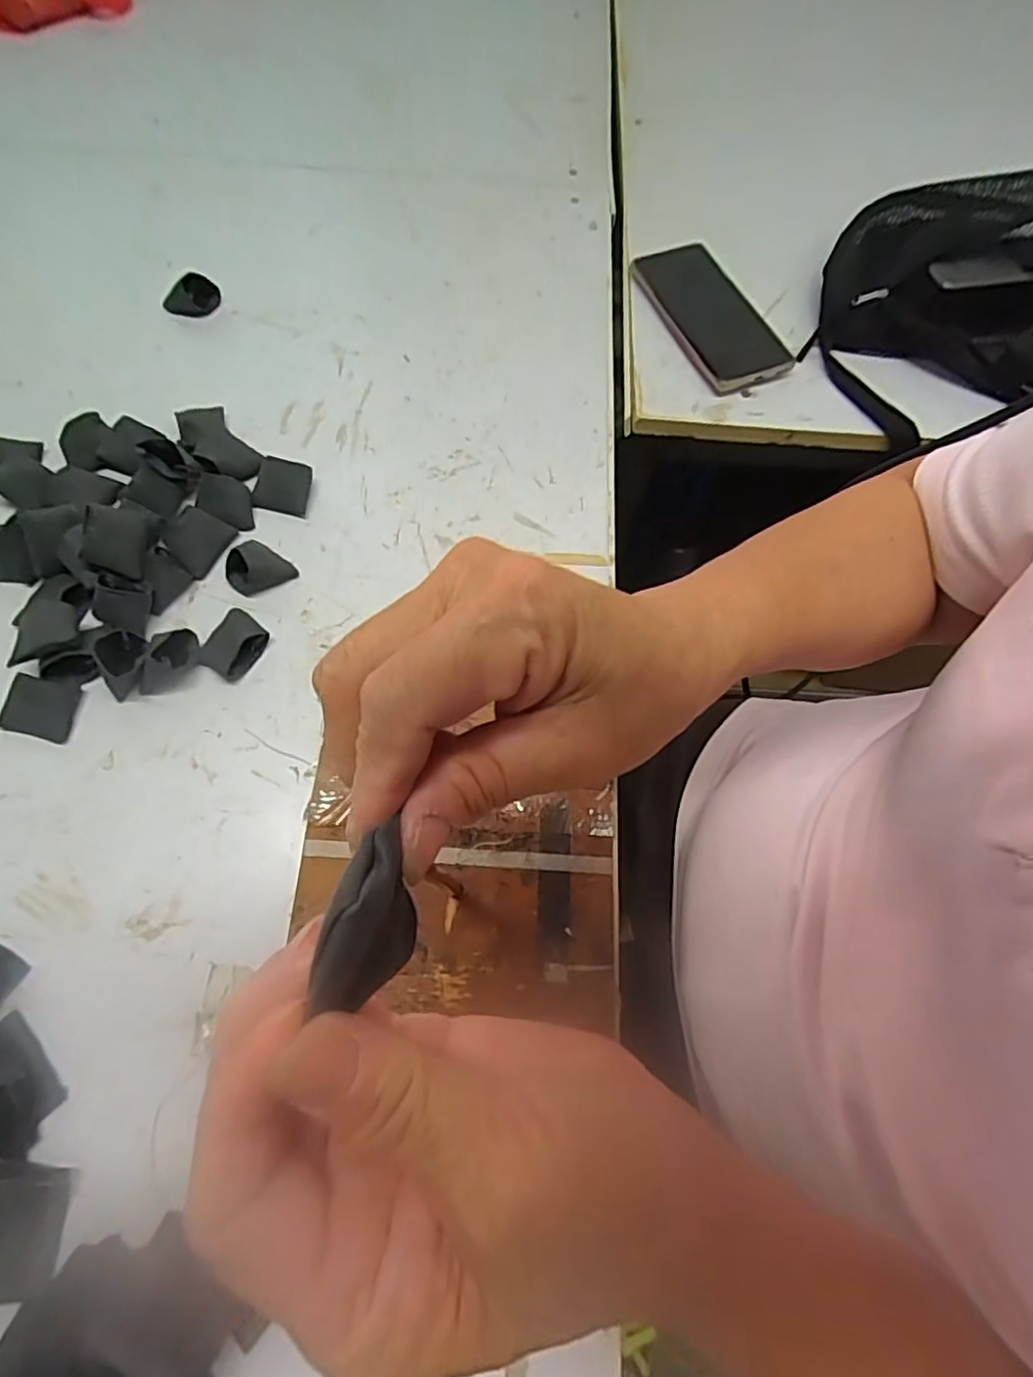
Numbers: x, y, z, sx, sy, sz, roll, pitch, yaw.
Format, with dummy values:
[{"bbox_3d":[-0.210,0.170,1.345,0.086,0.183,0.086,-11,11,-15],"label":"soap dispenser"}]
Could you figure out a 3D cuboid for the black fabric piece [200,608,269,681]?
[{"bbox_3d":[-0.184,-0.030,0.410,0.036,0.015,0.042,30,70,9],"label":"black fabric piece"}]

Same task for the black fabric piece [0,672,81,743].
[{"bbox_3d":[-0.295,0.011,0.390,0.041,0.011,0.035,9,68,1],"label":"black fabric piece"}]

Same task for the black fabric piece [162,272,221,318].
[{"bbox_3d":[-0.270,-0.326,0.519,0.044,0.026,0.019,-20,70,-10],"label":"black fabric piece"}]

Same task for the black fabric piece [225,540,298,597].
[{"bbox_3d":[-0.176,-0.083,0.424,0.037,0.026,0.035,34,70,11],"label":"black fabric piece"}]

